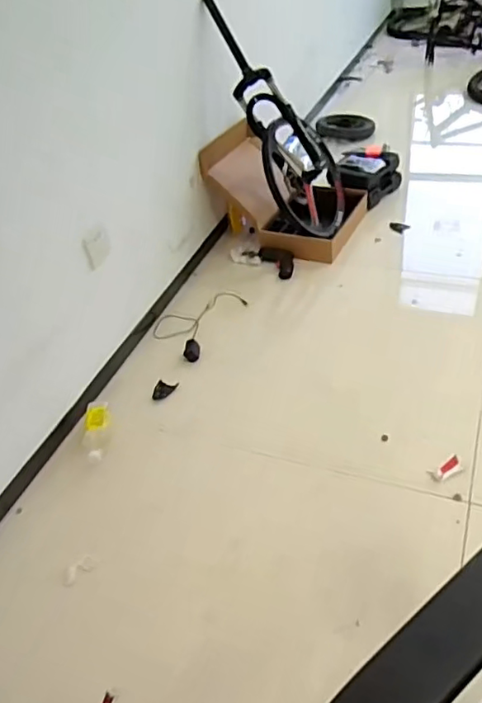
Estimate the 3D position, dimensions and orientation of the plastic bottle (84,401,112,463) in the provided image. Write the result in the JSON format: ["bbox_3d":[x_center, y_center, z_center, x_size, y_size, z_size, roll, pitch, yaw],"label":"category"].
[{"bbox_3d":[-0.340,0.185,1.388,0.057,0.038,0.172,-9,46,-2],"label":"plastic bottle"}]

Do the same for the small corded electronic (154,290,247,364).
[{"bbox_3d":[-0.126,-0.097,1.703,0.201,0.025,0.298,18,47,29],"label":"small corded electronic"}]

